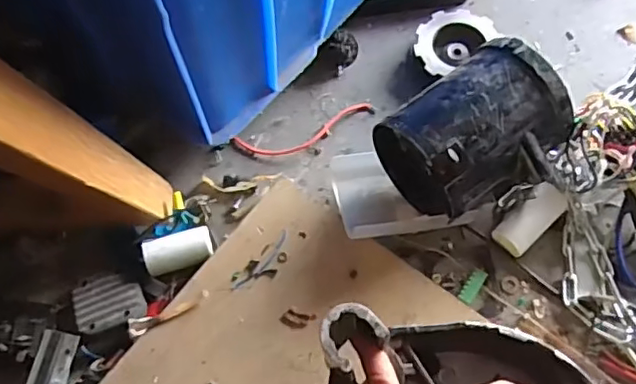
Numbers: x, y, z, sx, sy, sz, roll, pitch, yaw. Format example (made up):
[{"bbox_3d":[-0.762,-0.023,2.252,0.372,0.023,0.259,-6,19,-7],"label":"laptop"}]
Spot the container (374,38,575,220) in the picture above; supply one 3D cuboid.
[{"bbox_3d":[0.132,-0.040,0.506,0.133,0.118,0.112,-32,70,-13],"label":"container"}]

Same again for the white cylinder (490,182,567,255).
[{"bbox_3d":[0.192,0.026,0.530,0.070,0.038,0.032,-41,73,-15],"label":"white cylinder"}]

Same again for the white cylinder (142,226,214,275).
[{"bbox_3d":[-0.122,0.051,0.517,0.058,0.024,0.028,-22,69,-9],"label":"white cylinder"}]

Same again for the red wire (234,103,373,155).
[{"bbox_3d":[-0.010,-0.058,0.583,0.142,0.006,0.031,-17,68,-7],"label":"red wire"}]

